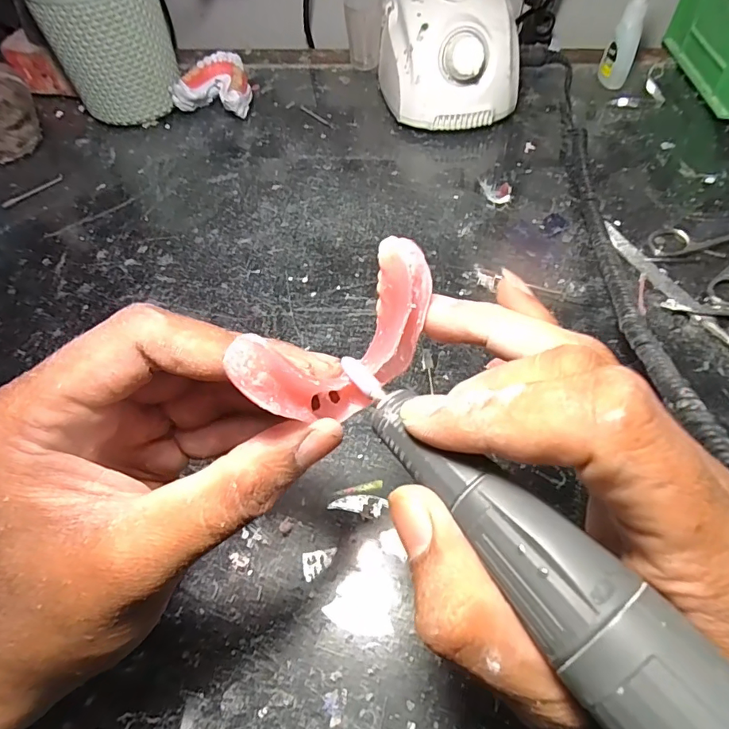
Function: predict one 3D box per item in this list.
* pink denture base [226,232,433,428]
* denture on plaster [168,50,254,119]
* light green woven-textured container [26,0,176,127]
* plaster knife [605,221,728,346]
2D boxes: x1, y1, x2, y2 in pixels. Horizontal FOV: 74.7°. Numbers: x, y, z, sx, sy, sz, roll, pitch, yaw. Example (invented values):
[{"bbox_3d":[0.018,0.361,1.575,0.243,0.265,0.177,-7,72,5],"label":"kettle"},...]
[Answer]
[{"bbox_3d":[-0.005,-0.001,0.145,0.062,0.053,0.014,-38,64,-20],"label":"pink denture base"},{"bbox_3d":[-0.128,-0.243,0.420,0.060,0.035,0.051,11,59,10],"label":"denture on plaster"},{"bbox_3d":[-0.205,-0.262,0.388,0.089,0.113,0.077,-23,59,-12],"label":"light green woven-textured container"},{"bbox_3d":[0.190,-0.047,0.296,0.017,0.006,0.125,-23,59,-12],"label":"plaster knife"}]

